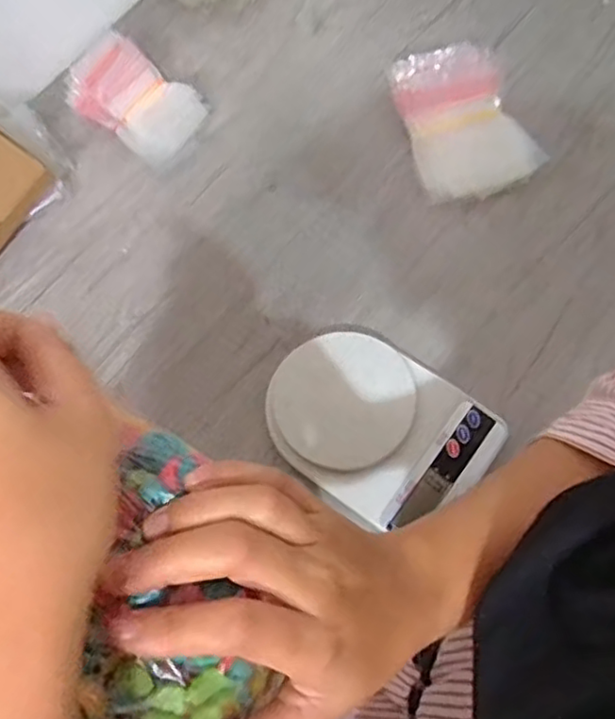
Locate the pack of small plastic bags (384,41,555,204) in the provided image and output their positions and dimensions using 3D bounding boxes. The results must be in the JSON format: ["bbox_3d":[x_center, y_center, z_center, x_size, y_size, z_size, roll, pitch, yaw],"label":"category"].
[{"bbox_3d":[0.143,-0.229,0.614,0.115,0.040,0.162,-21,68,-2],"label":"pack of small plastic bags"}]

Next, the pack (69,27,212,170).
[{"bbox_3d":[-0.171,-0.263,0.645,0.131,0.059,0.082,32,76,17],"label":"pack"}]

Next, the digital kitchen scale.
[{"bbox_3d":[0.054,0.054,0.520,0.168,0.030,0.125,35,77,18],"label":"digital kitchen scale"}]

